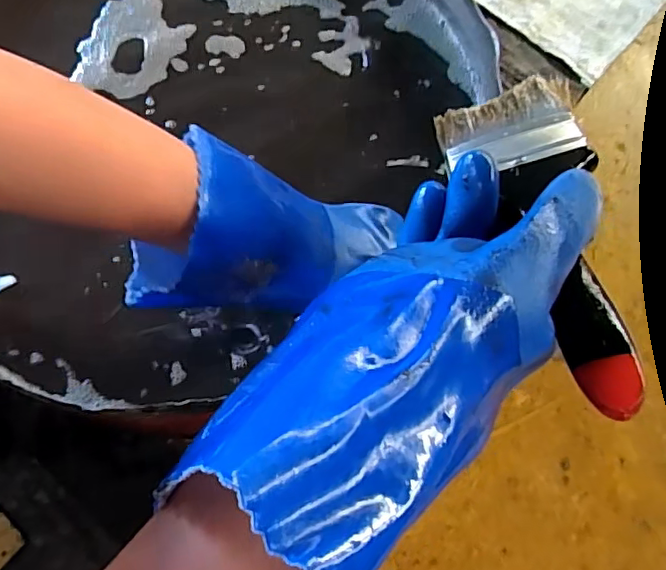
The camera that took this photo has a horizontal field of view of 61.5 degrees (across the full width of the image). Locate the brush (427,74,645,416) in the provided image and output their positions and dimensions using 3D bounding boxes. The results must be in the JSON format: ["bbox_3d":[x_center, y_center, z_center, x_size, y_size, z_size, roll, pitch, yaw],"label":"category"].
[{"bbox_3d":[0.090,-0.030,0.271,0.073,0.017,0.197,-11,51,24],"label":"brush"}]

